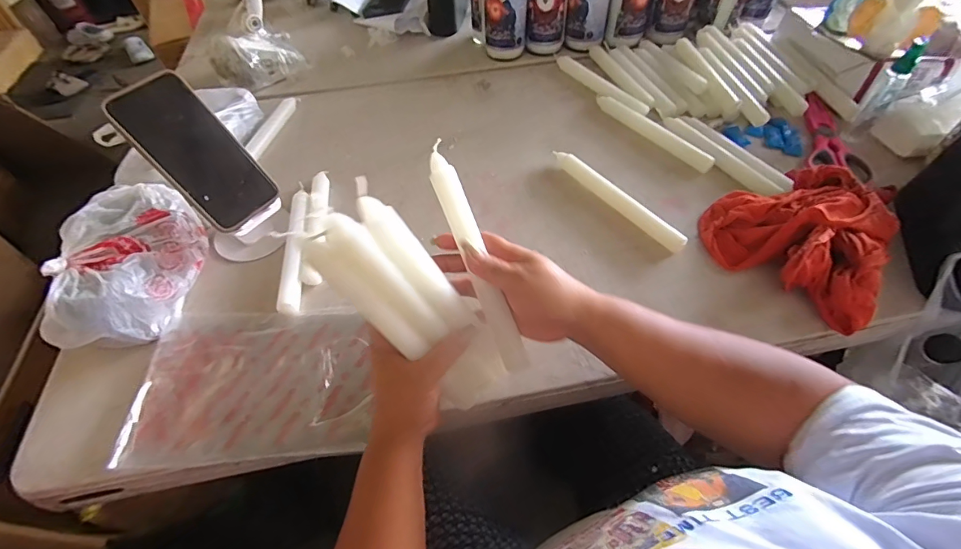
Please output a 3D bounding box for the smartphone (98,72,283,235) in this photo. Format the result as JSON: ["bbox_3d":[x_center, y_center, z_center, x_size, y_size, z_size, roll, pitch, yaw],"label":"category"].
[{"bbox_3d":[-0.293,-0.126,0.457,0.013,0.157,0.077,-1,40,53],"label":"smartphone"}]

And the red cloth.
[{"bbox_3d":[0.358,-0.057,0.496,0.178,0.046,0.188,30,60,24],"label":"red cloth"}]

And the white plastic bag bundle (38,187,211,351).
[{"bbox_3d":[-0.378,-0.010,0.469,0.101,0.074,0.171,-6,53,-1],"label":"white plastic bag bundle"}]

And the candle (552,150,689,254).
[{"bbox_3d":[0.168,-0.099,0.552,0.016,0.020,0.208,-31,57,-18],"label":"candle"}]

